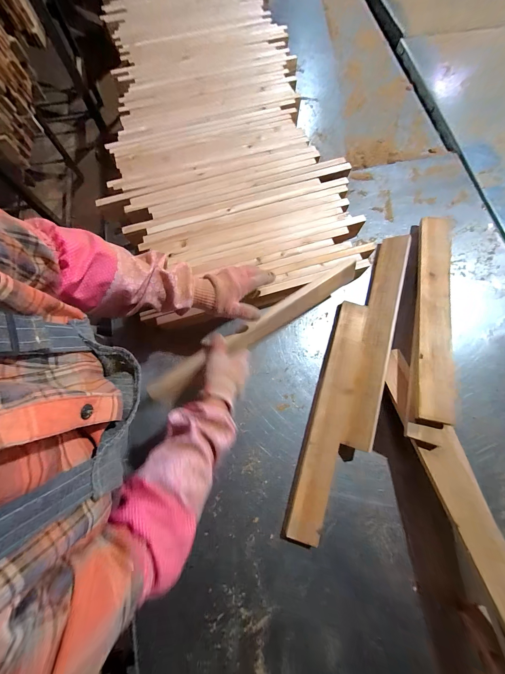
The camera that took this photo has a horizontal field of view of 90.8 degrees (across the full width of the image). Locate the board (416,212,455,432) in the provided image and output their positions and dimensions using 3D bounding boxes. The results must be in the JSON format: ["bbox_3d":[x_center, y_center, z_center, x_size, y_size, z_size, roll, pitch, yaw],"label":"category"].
[{"bbox_3d":[0.390,-0.062,0.543,0.062,0.044,0.477,14,76,3],"label":"board"}]

